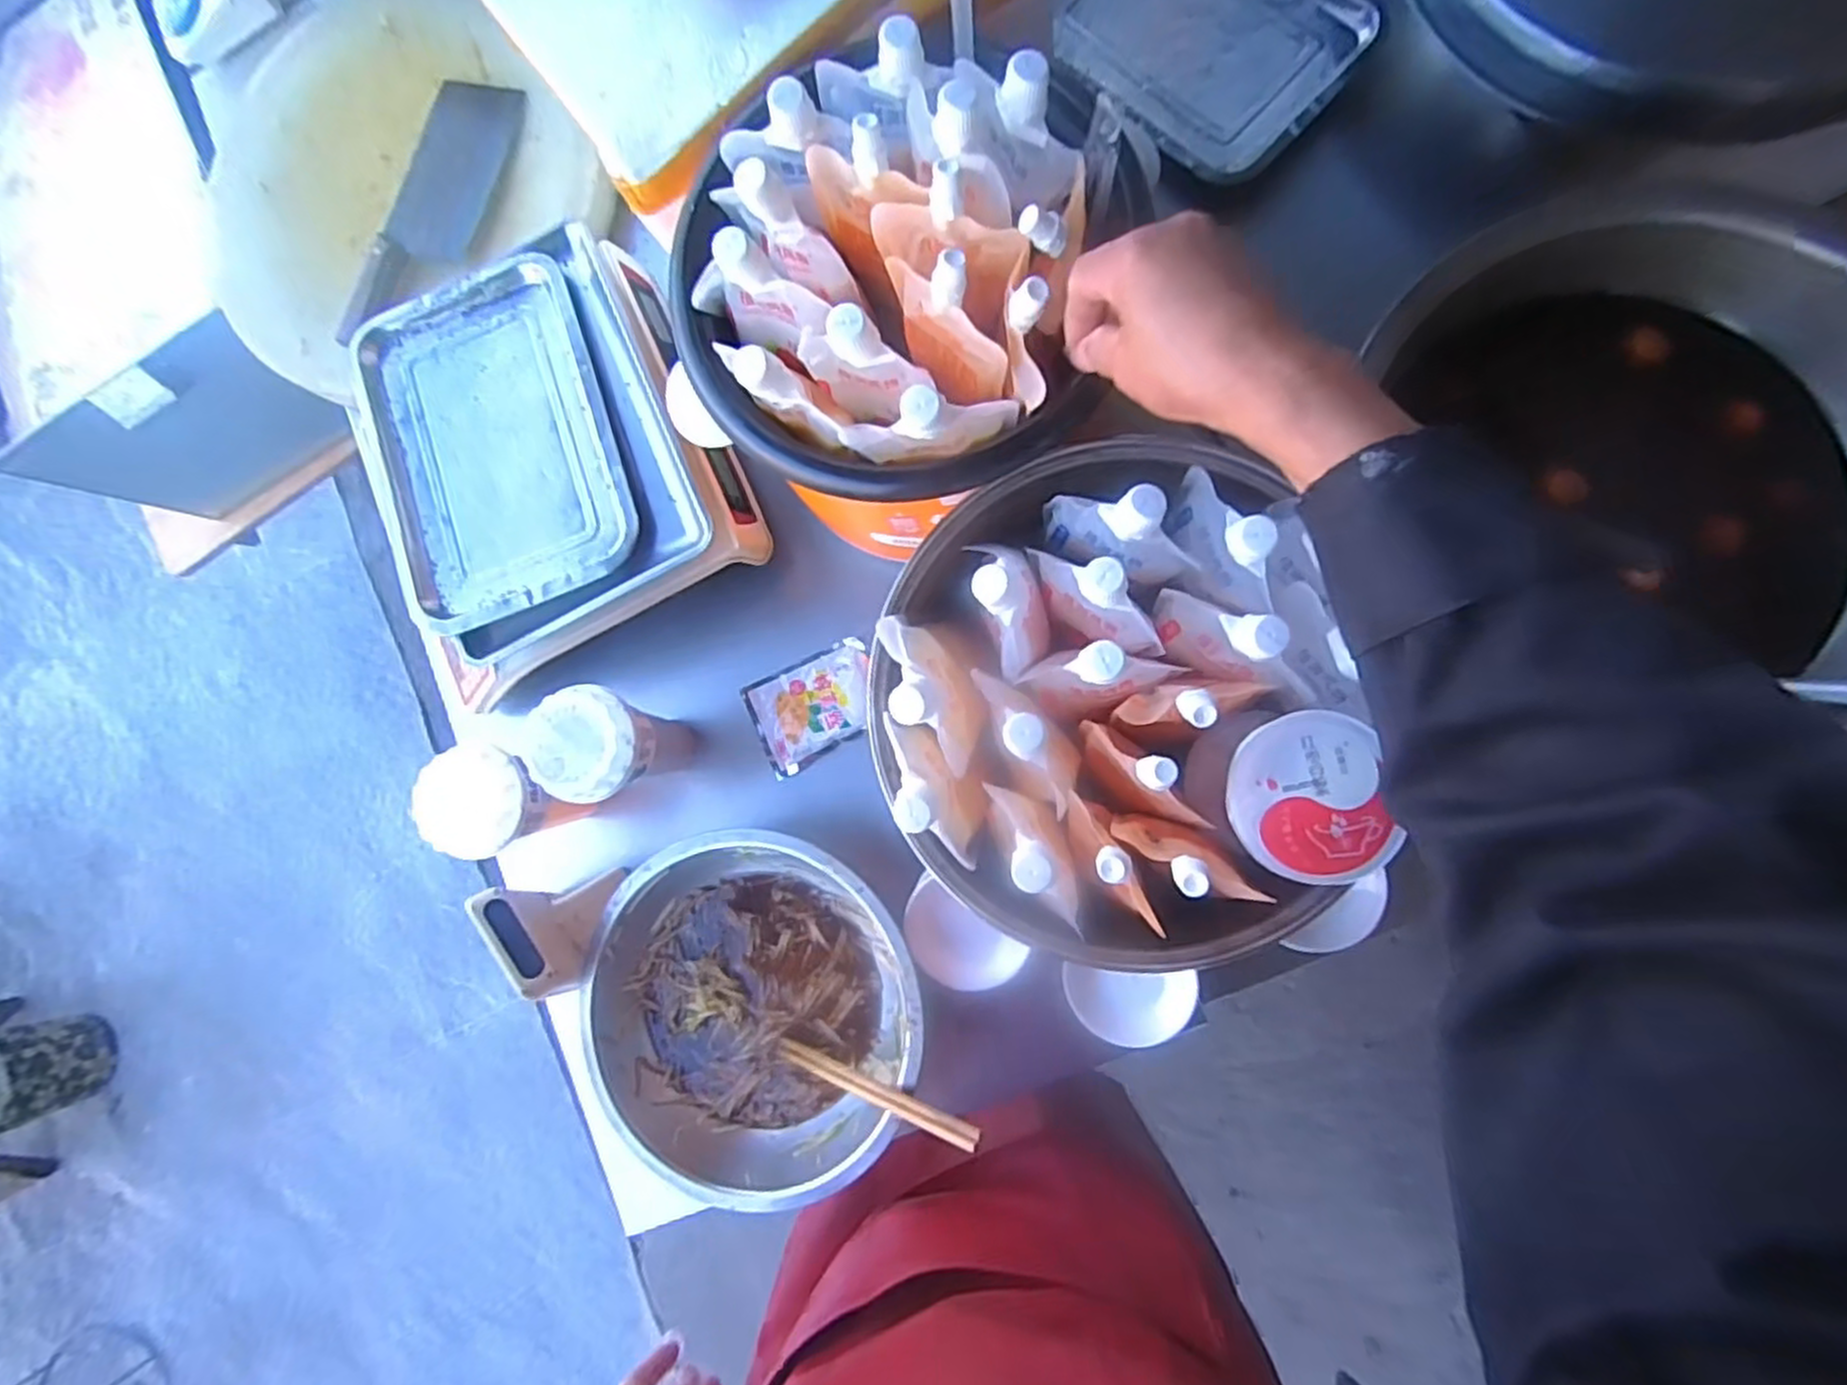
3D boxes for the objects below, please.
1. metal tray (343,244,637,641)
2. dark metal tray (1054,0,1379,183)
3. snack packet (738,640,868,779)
[{"bbox_3d":[-0.357,-0.211,0.651,0.197,0.029,0.293,-20,83,4],"label":"metal tray"},{"bbox_3d":[0.233,-0.587,0.686,0.197,0.029,0.281,-44,82,1],"label":"dark metal tray"},{"bbox_3d":[-0.095,0.012,0.695,0.116,0.015,0.085,-26,83,3],"label":"snack packet"}]

